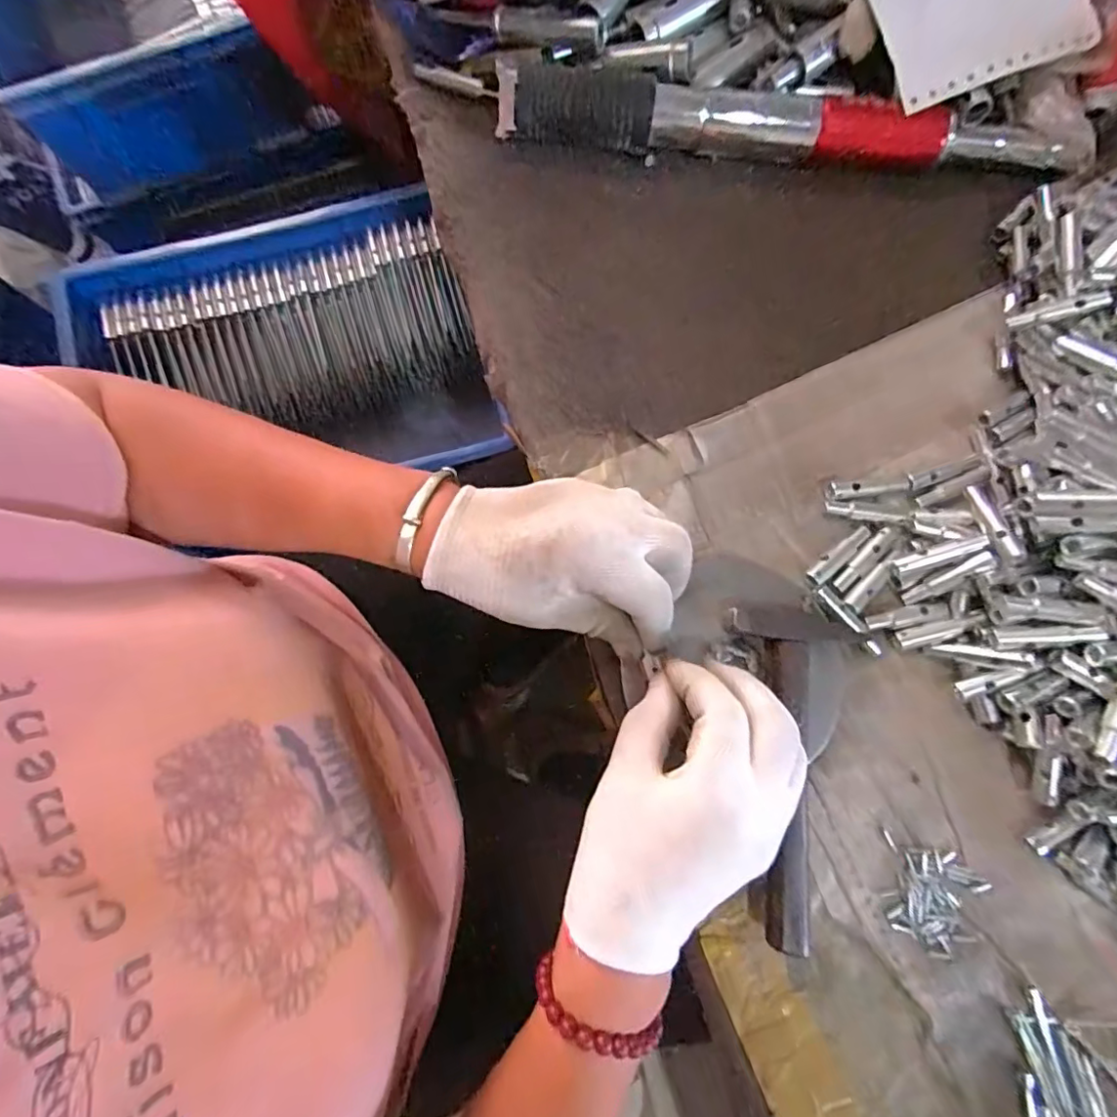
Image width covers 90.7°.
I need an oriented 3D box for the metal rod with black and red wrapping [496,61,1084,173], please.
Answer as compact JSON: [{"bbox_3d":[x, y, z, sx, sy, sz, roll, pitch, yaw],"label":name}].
[{"bbox_3d":[0.149,-0.293,0.370,0.378,0.030,0.030,5,80,1],"label":"metal rod with black and red wrapping"}]

